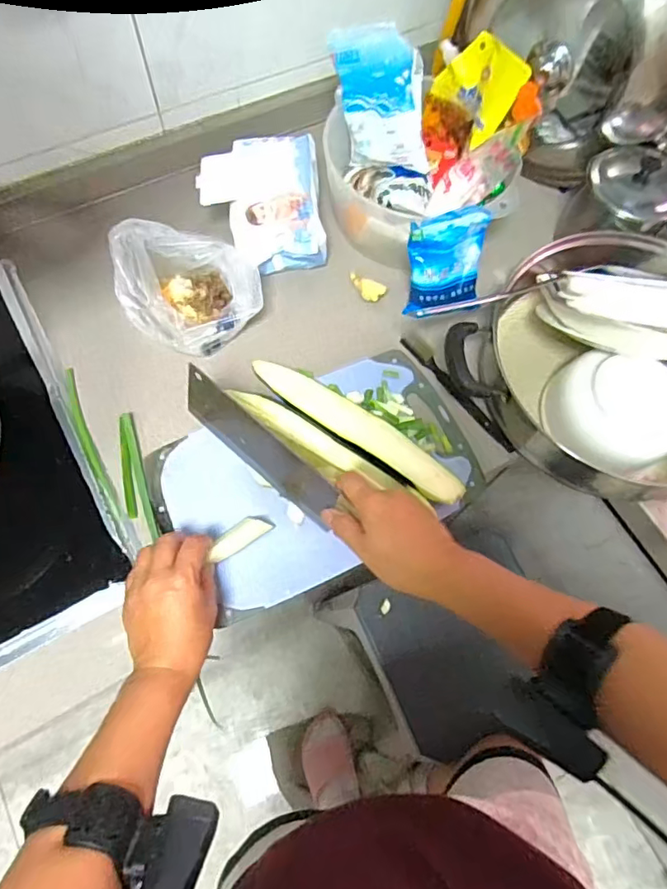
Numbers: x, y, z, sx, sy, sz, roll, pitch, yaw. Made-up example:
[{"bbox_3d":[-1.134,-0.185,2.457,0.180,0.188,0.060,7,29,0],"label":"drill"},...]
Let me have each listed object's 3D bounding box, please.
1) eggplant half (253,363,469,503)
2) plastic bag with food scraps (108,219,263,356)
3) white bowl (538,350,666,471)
[{"bbox_3d":[0.022,-0.018,0.609,0.270,0.027,0.047,34,71,10],"label":"eggplant half"},{"bbox_3d":[-0.176,-0.182,0.637,0.167,0.074,0.120,28,70,8],"label":"plastic bag with food scraps"},{"bbox_3d":[0.314,-0.041,0.604,0.130,0.060,0.132,1,69,-3],"label":"white bowl"}]

